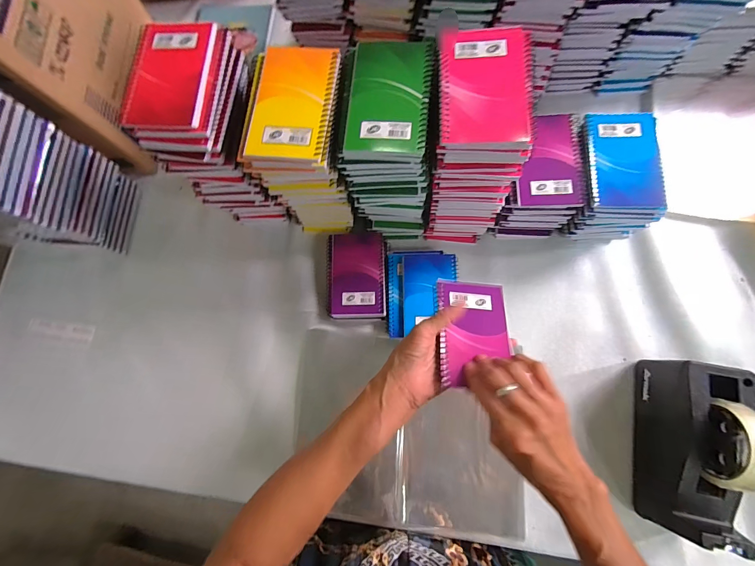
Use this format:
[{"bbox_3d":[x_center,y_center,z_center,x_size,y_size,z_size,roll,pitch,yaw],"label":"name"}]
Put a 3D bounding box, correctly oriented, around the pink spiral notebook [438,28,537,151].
[{"bbox_3d":[0.108,-0.197,0.316,0.089,0.009,0.136,2,79,7],"label":"pink spiral notebook"}]

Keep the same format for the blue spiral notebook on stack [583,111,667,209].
[{"bbox_3d":[0.315,-0.160,0.409,0.088,0.018,0.129,3,81,3],"label":"blue spiral notebook on stack"}]

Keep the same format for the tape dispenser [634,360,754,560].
[{"bbox_3d":[0.386,0.199,0.385,0.076,0.121,0.197,7,79,6],"label":"tape dispenser"}]

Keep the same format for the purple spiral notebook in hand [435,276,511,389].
[{"bbox_3d":[0.112,0.052,0.365,0.084,0.008,0.126,2,58,-5],"label":"purple spiral notebook in hand"}]

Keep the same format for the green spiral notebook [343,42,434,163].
[{"bbox_3d":[0.012,-0.194,0.336,0.082,0.021,0.133,6,79,2],"label":"green spiral notebook"}]

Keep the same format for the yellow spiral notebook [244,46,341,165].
[{"bbox_3d":[-0.089,-0.190,0.339,0.087,0.013,0.132,5,80,8],"label":"yellow spiral notebook"}]

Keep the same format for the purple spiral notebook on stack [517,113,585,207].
[{"bbox_3d":[0.227,-0.165,0.423,0.079,0.018,0.128,4,80,8],"label":"purple spiral notebook on stack"}]

